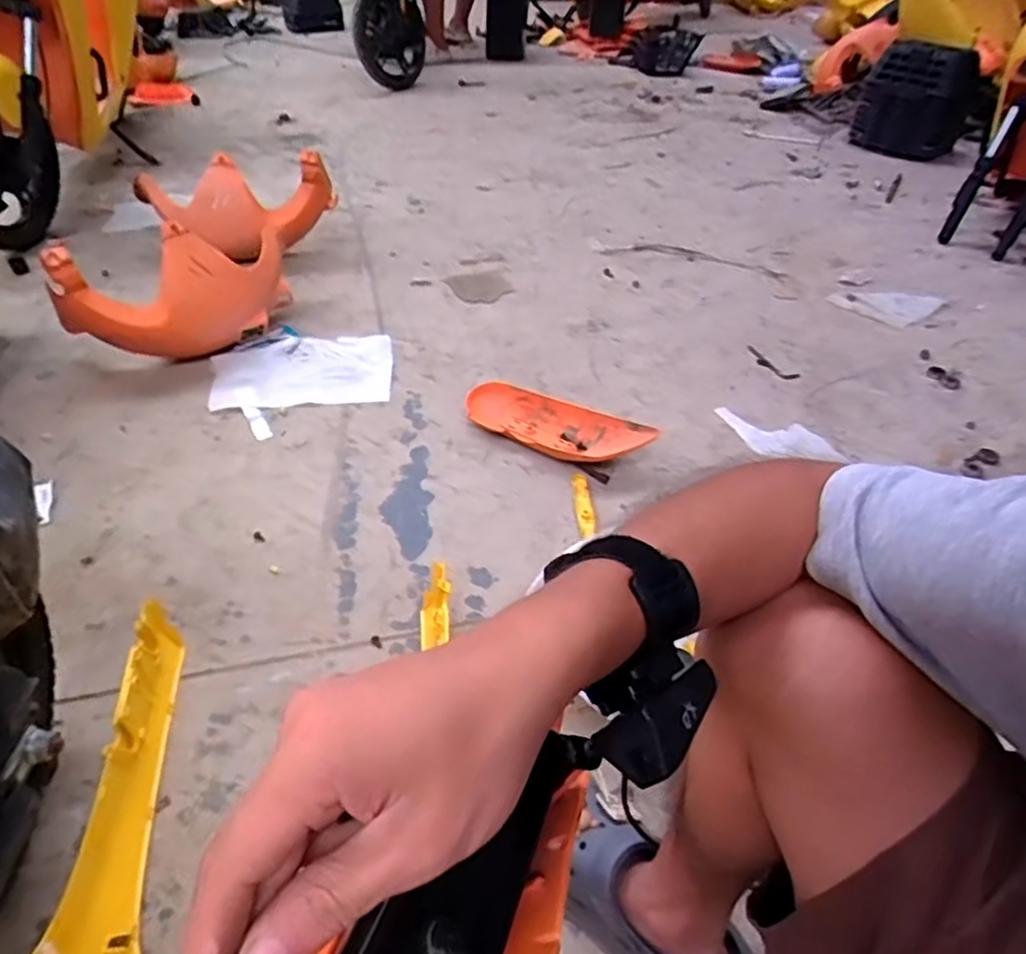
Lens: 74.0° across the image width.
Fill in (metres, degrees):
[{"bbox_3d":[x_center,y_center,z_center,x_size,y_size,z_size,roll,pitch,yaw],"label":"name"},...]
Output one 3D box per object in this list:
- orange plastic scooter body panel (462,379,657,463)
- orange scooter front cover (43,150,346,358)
[{"bbox_3d":[0.071,-0.086,1.158,0.332,0.034,0.109,21,66,23],"label":"orange plastic scooter body panel"},{"bbox_3d":[-0.635,-0.468,1.432,0.417,0.220,0.584,-1,41,-4],"label":"orange scooter front cover"}]

